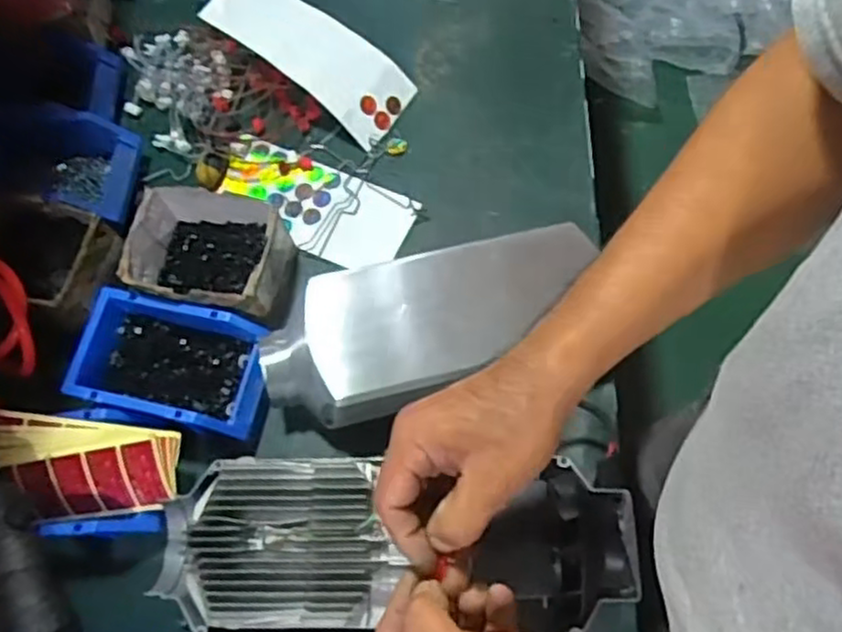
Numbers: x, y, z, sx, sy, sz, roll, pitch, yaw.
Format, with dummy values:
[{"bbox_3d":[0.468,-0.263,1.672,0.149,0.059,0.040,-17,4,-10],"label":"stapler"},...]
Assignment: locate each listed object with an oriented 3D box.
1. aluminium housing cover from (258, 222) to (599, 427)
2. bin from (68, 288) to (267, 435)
[{"bbox_3d":[0.008,0.008,0.703,0.327,0.049,0.136,-14,69,1],"label":"aluminium housing cover"},{"bbox_3d":[-0.250,0.051,0.738,0.189,0.065,0.118,11,72,9],"label":"bin"}]

